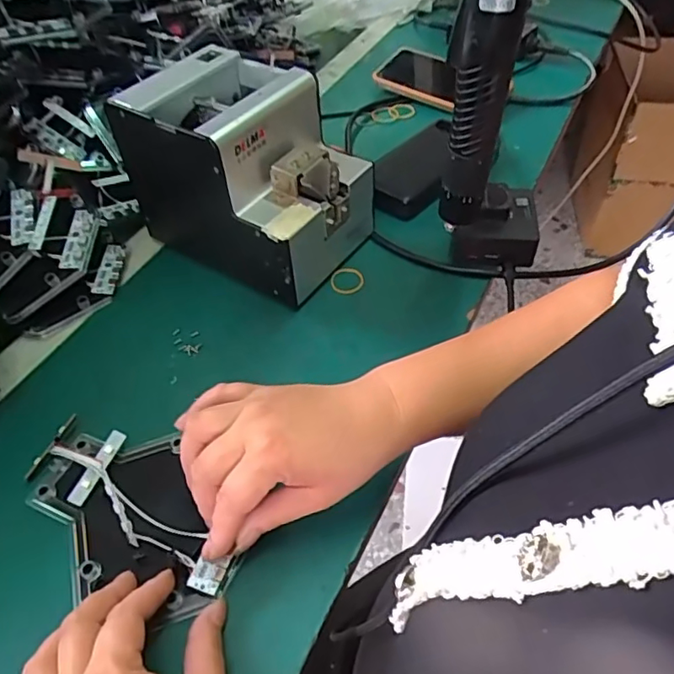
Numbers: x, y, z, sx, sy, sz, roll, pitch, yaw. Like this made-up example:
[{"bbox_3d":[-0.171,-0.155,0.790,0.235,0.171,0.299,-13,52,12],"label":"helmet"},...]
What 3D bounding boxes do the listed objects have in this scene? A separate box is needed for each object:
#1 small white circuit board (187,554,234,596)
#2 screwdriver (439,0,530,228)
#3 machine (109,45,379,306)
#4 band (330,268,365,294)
[{"bbox_3d":[-0.077,0.141,0.342,0.020,0.004,0.018,12,68,14],"label":"small white circuit board"},{"bbox_3d":[0.101,-0.172,0.412,0.047,0.187,0.038,6,49,10],"label":"screwdriver"},{"bbox_3d":[-0.085,-0.151,0.521,0.205,0.144,0.125,28,56,24],"label":"machine"},{"bbox_3d":[0.009,-0.051,0.519,0.031,0.004,0.030,-1,49,1],"label":"band"}]

